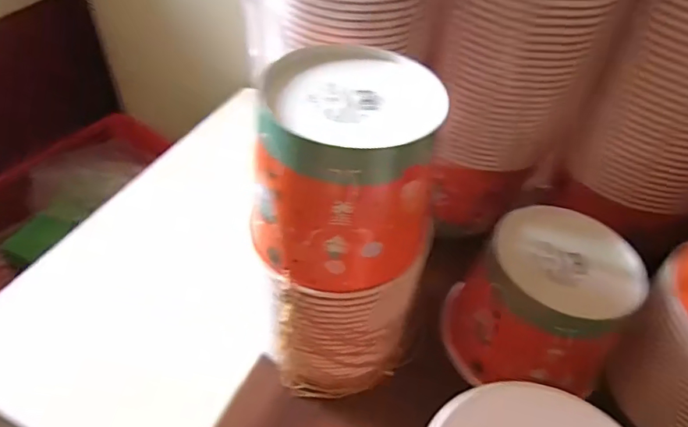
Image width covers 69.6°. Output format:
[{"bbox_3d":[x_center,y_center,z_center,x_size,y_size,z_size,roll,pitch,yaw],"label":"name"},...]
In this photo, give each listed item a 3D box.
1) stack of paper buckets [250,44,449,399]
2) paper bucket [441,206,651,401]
[{"bbox_3d":[-0.002,0.028,0.441,0.143,0.287,0.145,-8,48,-12],"label":"stack of paper buckets"},{"bbox_3d":[0.185,0.090,0.487,0.142,0.136,0.130,2,47,-3],"label":"paper bucket"}]

